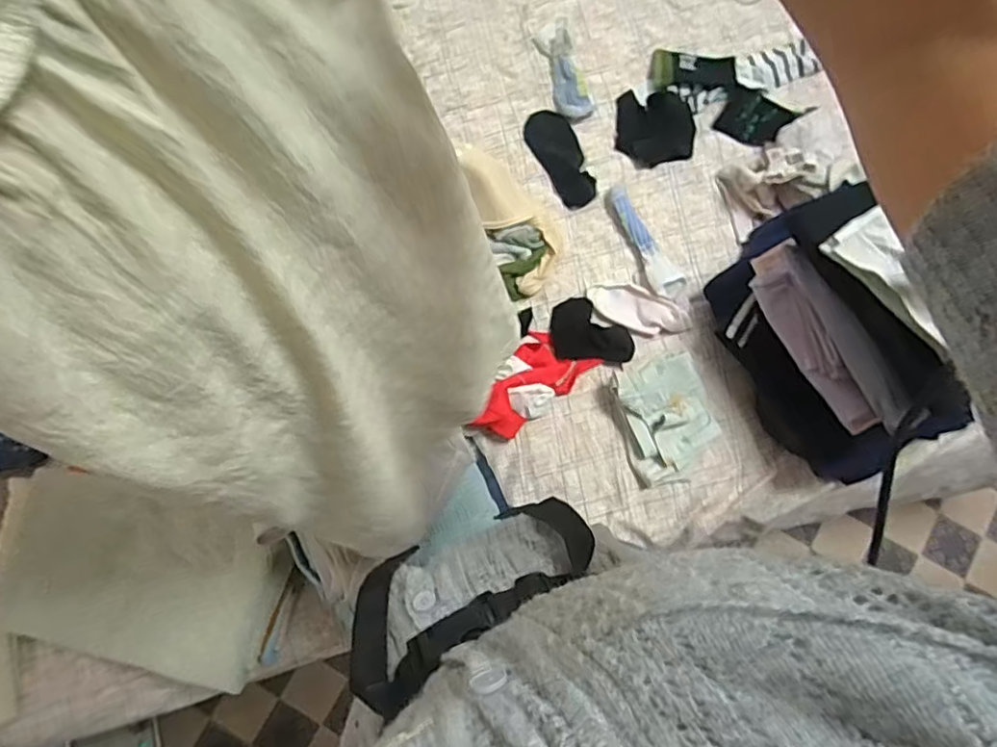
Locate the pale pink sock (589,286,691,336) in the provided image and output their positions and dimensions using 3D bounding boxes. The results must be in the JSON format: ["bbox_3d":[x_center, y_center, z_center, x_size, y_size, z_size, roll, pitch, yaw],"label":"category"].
[{"bbox_3d":[0.202,-0.092,0.885,0.145,0.020,0.061,20,80,17],"label":"pale pink sock"}]

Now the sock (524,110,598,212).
[{"bbox_3d":[0.099,-0.336,0.948,0.072,0.009,0.166,-25,80,-4],"label":"sock"}]

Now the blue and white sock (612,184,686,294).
[{"bbox_3d":[0.217,-0.200,0.897,0.044,0.033,0.183,-22,80,-3],"label":"blue and white sock"}]

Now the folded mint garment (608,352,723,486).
[{"bbox_3d":[0.234,0.061,0.842,0.125,0.063,0.161,-18,79,-2],"label":"folded mint garment"}]

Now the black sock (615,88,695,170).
[{"bbox_3d":[0.244,-0.382,0.936,0.118,0.031,0.117,0,79,1],"label":"black sock"}]

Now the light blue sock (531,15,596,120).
[{"bbox_3d":[0.104,-0.483,0.958,0.059,0.029,0.167,-16,79,-2],"label":"light blue sock"}]

